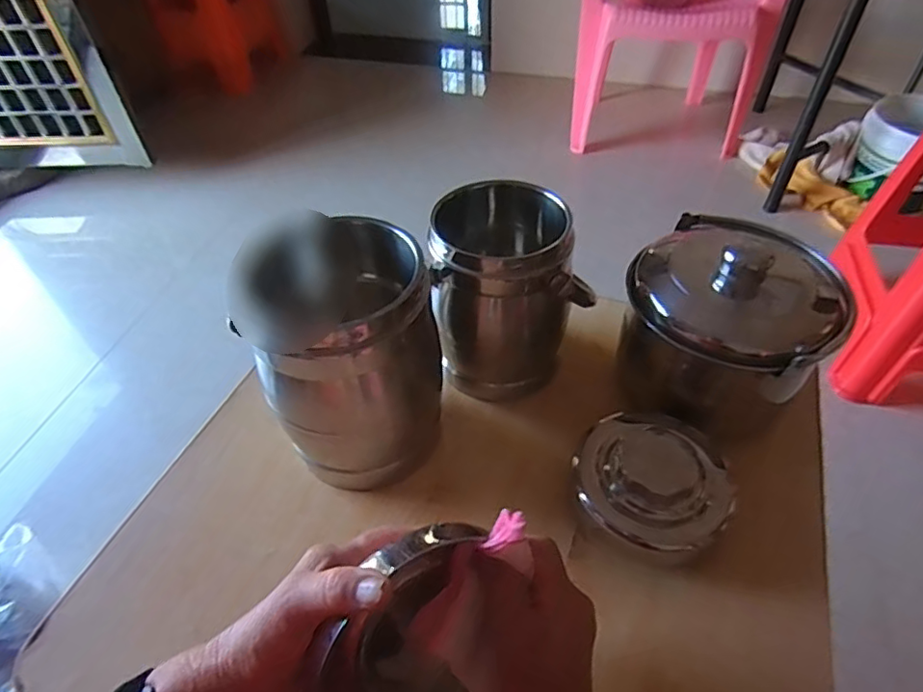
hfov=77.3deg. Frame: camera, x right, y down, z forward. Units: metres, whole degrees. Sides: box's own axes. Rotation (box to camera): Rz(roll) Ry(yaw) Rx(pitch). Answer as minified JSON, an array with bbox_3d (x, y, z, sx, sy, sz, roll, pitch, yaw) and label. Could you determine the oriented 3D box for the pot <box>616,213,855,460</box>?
[{"bbox_3d":[0.246,-0.021,0.549,0.174,0.151,0.166,-1,49,1],"label":"pot"}]

